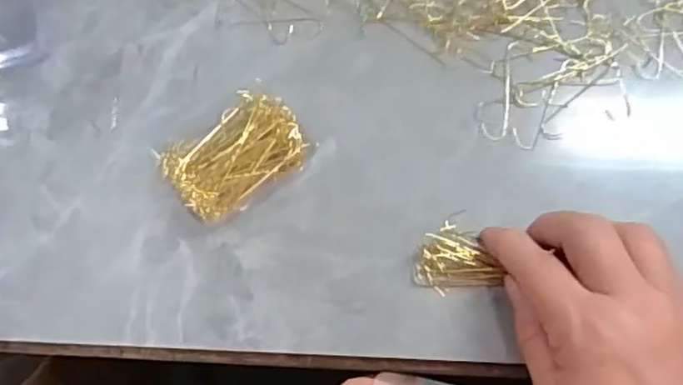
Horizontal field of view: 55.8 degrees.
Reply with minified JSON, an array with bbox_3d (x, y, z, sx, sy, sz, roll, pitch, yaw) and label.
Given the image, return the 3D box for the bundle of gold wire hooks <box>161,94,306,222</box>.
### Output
[{"bbox_3d":[-0.055,-0.019,0.341,0.070,0.023,0.047,-39,72,-12],"label":"bundle of gold wire hooks"}]

